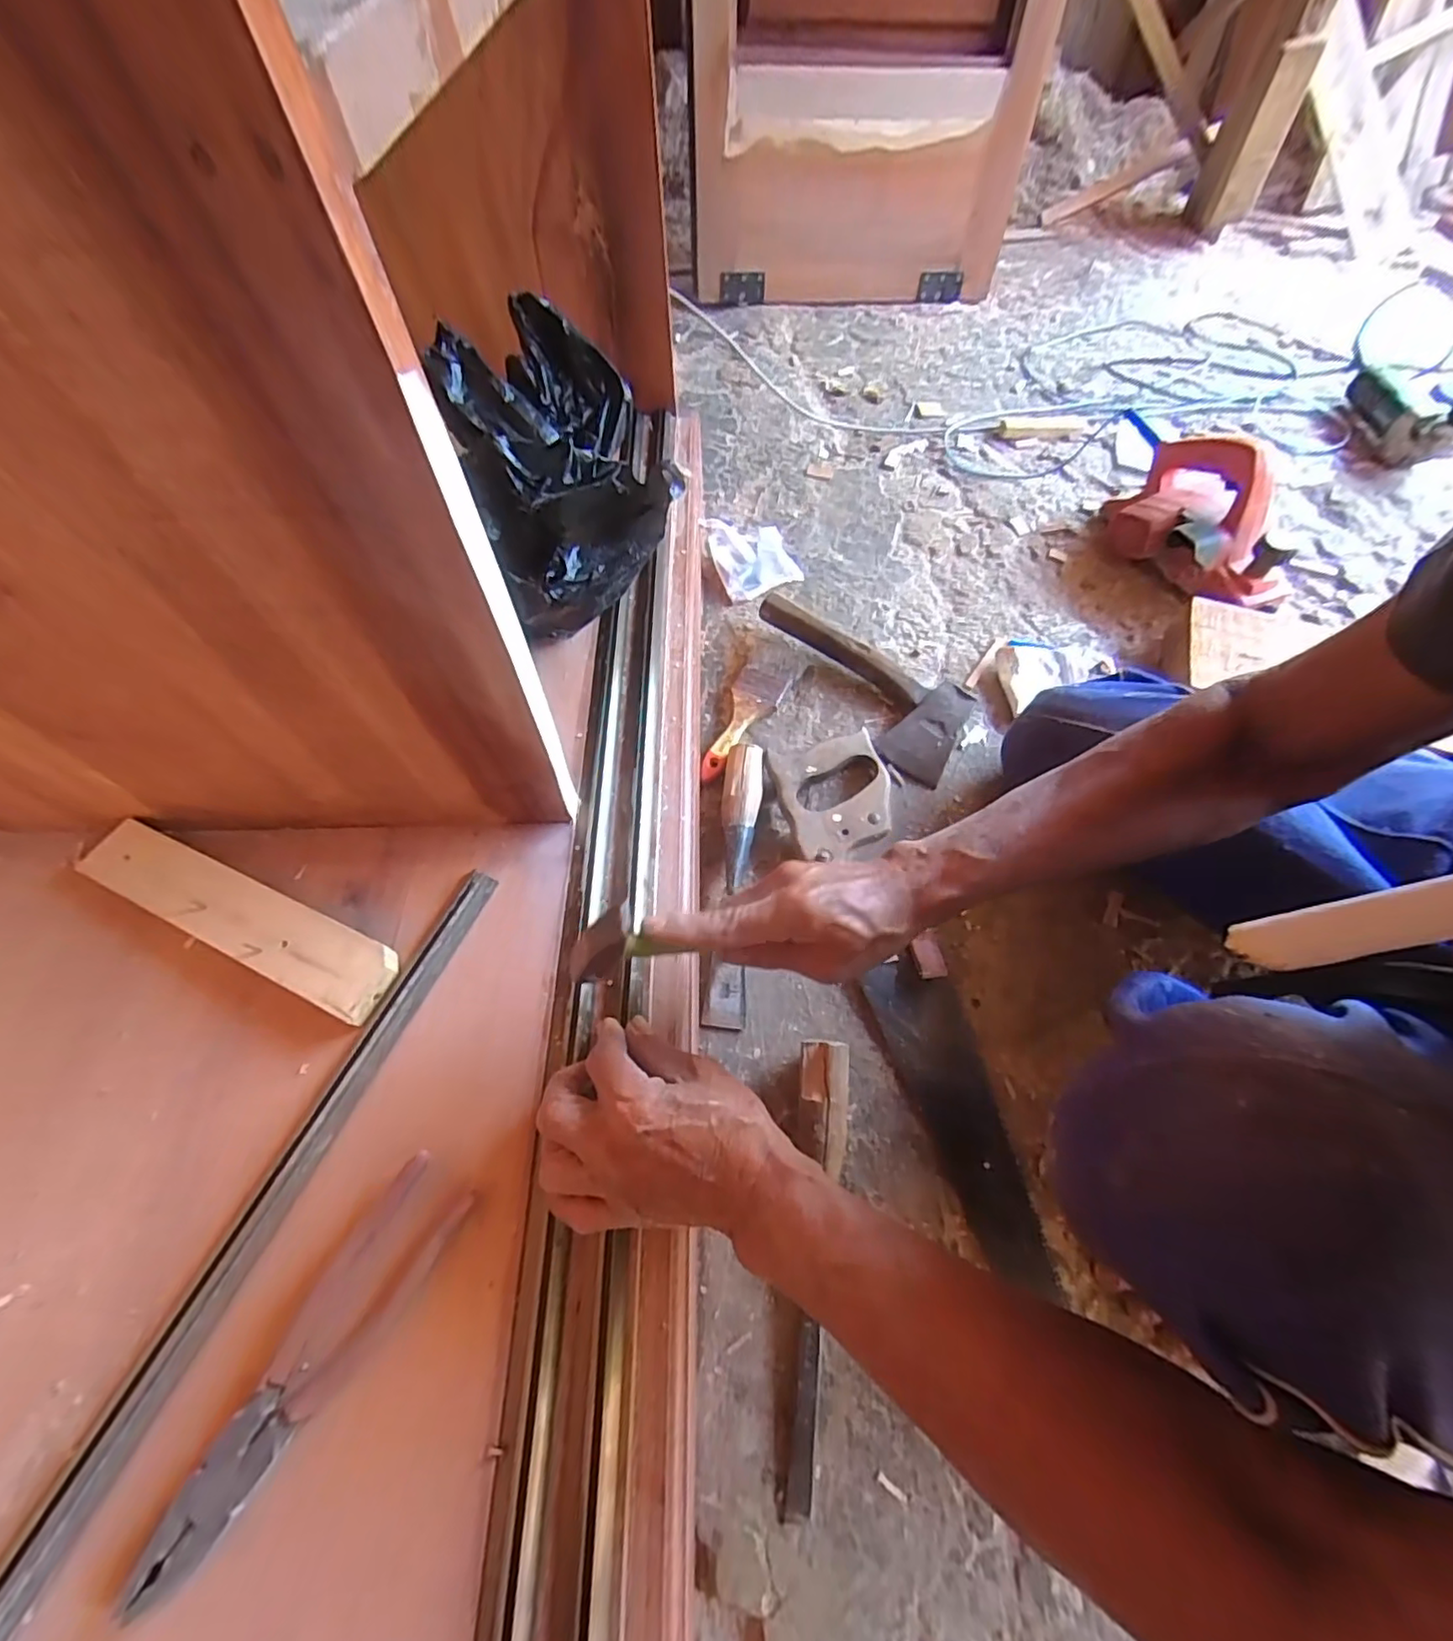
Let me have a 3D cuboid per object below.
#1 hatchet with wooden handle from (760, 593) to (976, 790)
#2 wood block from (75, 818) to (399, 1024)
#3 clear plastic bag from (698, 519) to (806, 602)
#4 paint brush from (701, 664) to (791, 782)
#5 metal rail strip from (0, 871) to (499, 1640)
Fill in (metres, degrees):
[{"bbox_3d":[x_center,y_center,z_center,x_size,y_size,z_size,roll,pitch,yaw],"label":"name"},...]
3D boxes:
[{"bbox_3d":[0.137,-0.154,0.697,0.272,0.051,0.124,29,64,15],"label":"hatchet with wooden handle"},{"bbox_3d":[-0.345,0.066,0.435,0.254,0.024,0.049,22,62,12],"label":"wood block"},{"bbox_3d":[0.032,-0.354,0.803,0.113,0.068,0.104,-24,63,-13],"label":"clear plastic bag"},{"bbox_3d":[0.015,-0.110,0.689,0.057,0.020,0.152,24,63,12],"label":"paint brush"},{"bbox_3d":[-0.286,0.265,0.329,0.023,0.006,0.553,20,62,10],"label":"metal rail strip"}]

